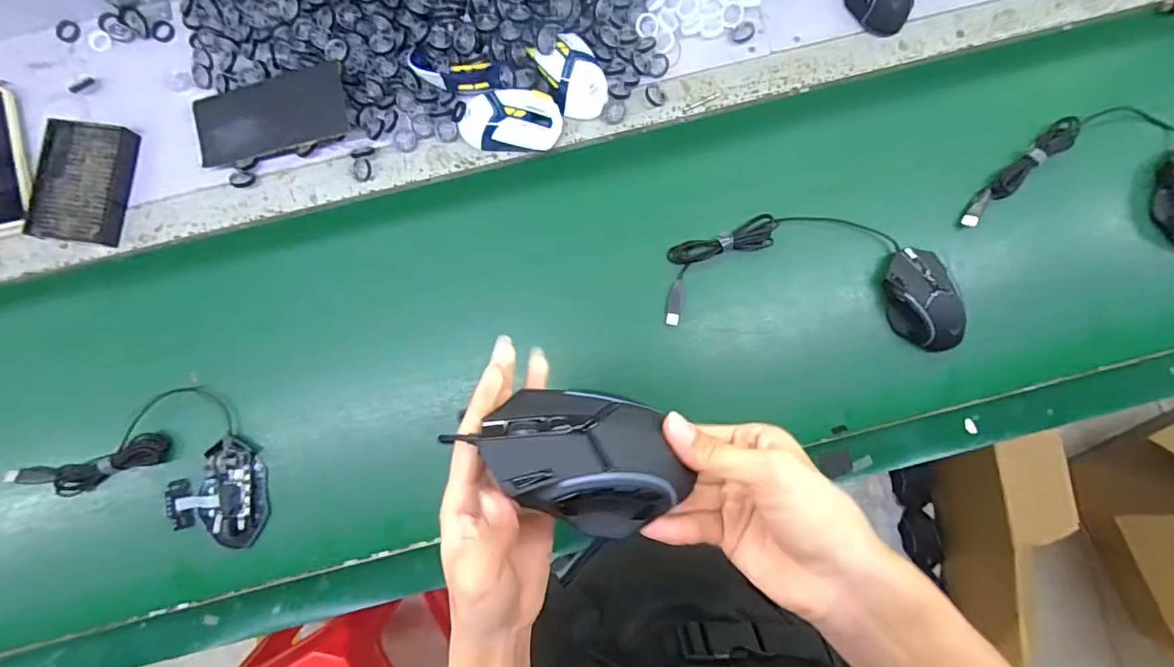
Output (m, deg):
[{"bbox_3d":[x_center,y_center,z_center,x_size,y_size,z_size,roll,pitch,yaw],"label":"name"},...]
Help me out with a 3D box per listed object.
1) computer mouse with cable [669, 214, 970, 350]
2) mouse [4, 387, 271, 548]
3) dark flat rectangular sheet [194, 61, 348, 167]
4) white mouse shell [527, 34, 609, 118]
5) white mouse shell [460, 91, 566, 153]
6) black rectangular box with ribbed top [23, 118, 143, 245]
[{"bbox_3d":[0.260,-0.067,0.573,0.332,0.034,0.144,6,87,1],"label":"computer mouse with cable"},{"bbox_3d":[-0.472,0.133,0.564,0.258,0.036,0.147,20,87,1],"label":"mouse"},{"bbox_3d":[-0.361,-0.250,0.583,0.179,0.010,0.078,-12,97,4],"label":"dark flat rectangular sheet"},{"bbox_3d":[-0.015,-0.295,0.584,0.065,0.028,0.091,-28,87,-1],"label":"white mouse shell"},{"bbox_3d":[-0.088,-0.244,0.580,0.113,0.034,0.063,1,87,0],"label":"white mouse shell"},{"bbox_3d":[-0.579,-0.174,0.585,0.094,0.023,0.136,7,87,1],"label":"black rectangular box with ribbed top"}]

